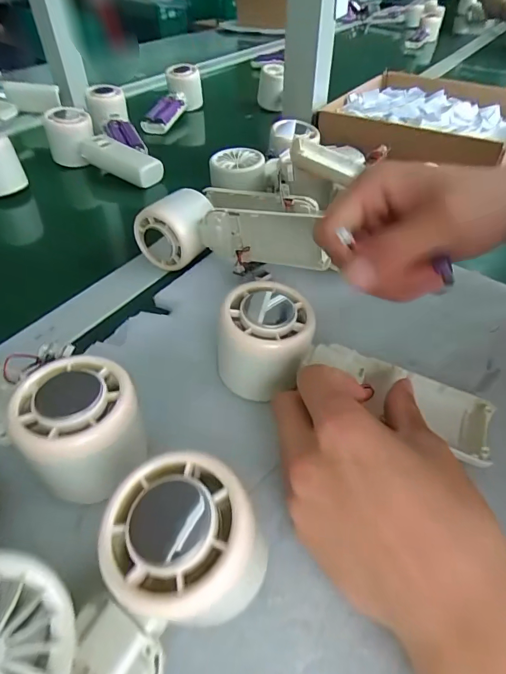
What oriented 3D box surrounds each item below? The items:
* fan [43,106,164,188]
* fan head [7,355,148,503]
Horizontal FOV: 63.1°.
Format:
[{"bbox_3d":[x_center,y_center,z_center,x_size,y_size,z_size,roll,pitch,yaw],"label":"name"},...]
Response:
[{"bbox_3d":[-0.188,-0.235,0.507,0.165,0.055,0.051,29,51,25],"label":"fan"},{"bbox_3d":[-0.083,0.048,0.208,0.053,0.054,0.056,0,45,0],"label":"fan head"}]

